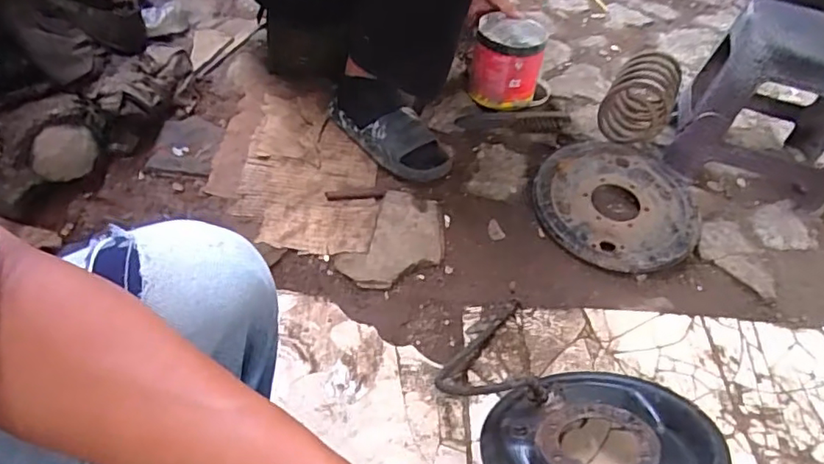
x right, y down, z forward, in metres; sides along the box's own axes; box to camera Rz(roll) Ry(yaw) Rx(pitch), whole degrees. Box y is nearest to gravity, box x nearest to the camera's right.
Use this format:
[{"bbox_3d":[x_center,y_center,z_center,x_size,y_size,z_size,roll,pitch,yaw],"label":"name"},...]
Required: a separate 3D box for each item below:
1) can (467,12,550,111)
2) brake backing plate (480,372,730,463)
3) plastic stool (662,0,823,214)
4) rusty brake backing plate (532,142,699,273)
[{"bbox_3d":[0.231,-0.383,1.288,0.185,0.174,0.172,14,48,7],"label":"can"},{"bbox_3d":[0.226,0.254,0.685,0.269,0.039,0.275,-9,19,3],"label":"brake backing plate"},{"bbox_3d":[0.727,-0.255,1.113,0.307,0.325,0.251,22,49,14],"label":"plastic stool"},{"bbox_3d":[0.379,-0.053,1.071,0.284,0.060,0.296,3,47,-3],"label":"rusty brake backing plate"}]

